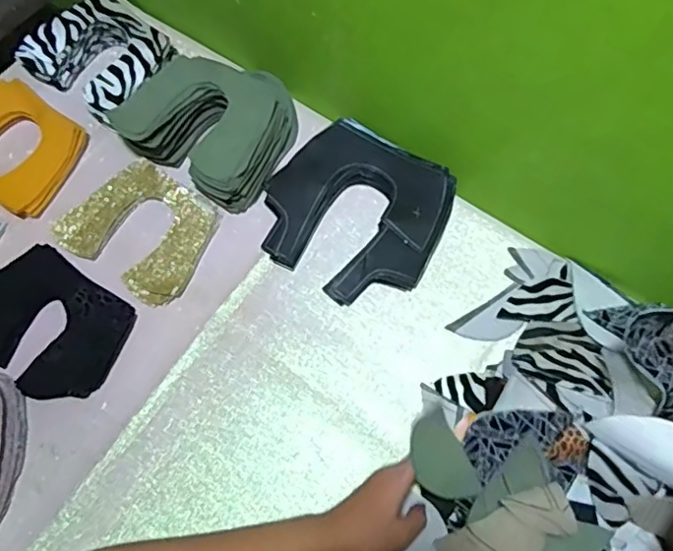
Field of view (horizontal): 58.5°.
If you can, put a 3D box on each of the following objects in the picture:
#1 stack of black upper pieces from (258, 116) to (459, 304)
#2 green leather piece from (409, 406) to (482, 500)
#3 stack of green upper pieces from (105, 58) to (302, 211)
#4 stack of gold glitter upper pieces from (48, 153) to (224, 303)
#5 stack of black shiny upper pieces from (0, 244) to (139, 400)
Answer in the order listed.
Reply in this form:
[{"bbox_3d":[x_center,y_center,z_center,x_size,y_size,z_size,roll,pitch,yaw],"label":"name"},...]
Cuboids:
[{"bbox_3d":[0.017,-0.071,0.661,0.198,0.035,0.185,31,70,11],"label":"stack of black upper pieces"},{"bbox_3d":[0.092,0.165,0.530,0.048,0.005,0.091,-32,108,-16],"label":"green leather piece"},{"bbox_3d":[-0.142,-0.176,0.681,0.175,0.068,0.155,30,70,11],"label":"stack of green upper pieces"},{"bbox_3d":[-0.210,-0.052,0.664,0.149,0.017,0.131,32,70,12],"label":"stack of gold glitter upper pieces"},{"bbox_3d":[-0.298,0.047,0.614,0.154,0.034,0.125,31,70,12],"label":"stack of black shiny upper pieces"}]

